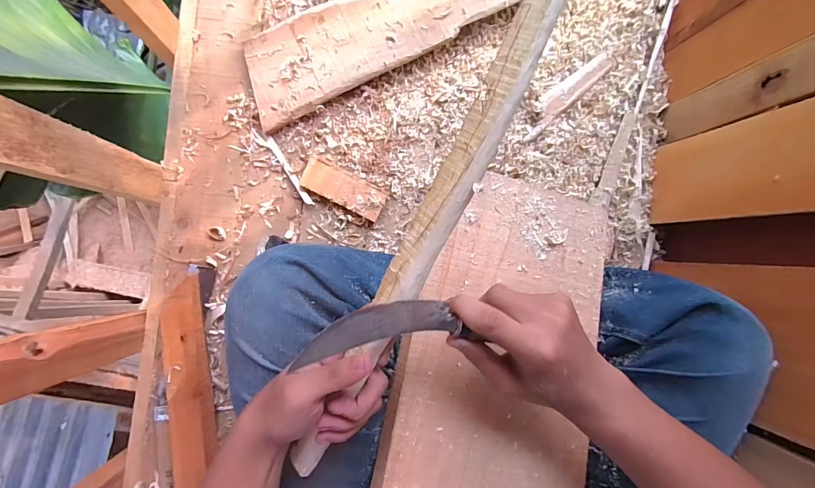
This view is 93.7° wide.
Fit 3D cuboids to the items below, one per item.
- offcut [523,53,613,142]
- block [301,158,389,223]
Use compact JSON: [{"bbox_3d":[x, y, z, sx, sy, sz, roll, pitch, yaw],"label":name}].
[{"bbox_3d":[0.230,-0.218,0.556,0.170,0.012,0.032,-42,92,-4],"label":"offcut"},{"bbox_3d":[-0.087,-0.076,0.534,0.116,0.016,0.045,26,87,-3],"label":"block"}]

